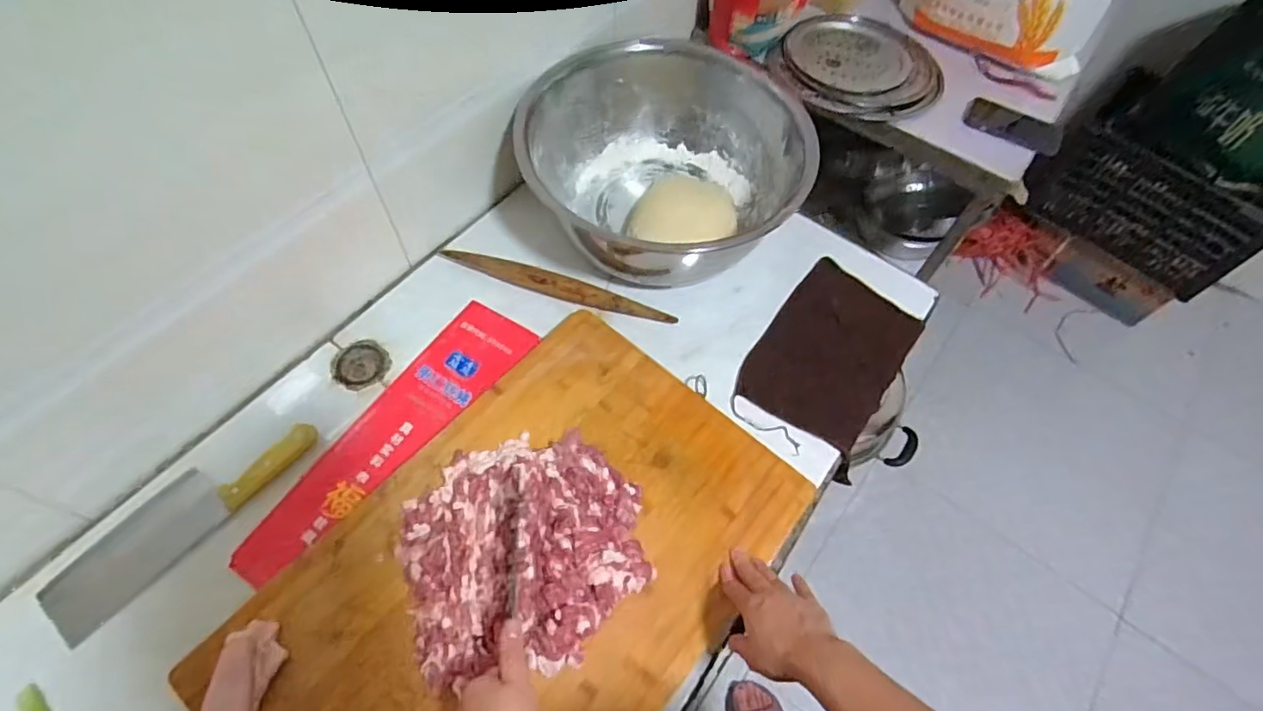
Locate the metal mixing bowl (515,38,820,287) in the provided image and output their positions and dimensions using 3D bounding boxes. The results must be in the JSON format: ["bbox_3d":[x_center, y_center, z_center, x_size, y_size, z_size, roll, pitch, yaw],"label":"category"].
[{"bbox_3d":[0.030,-0.272,0.834,0.358,0.169,0.340,1,60,-2],"label":"metal mixing bowl"}]

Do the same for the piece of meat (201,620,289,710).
[{"bbox_3d":[-0.354,0.302,0.530,0.049,0.019,0.113,7,60,1],"label":"piece of meat"}]

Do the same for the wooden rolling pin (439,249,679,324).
[{"bbox_3d":[-0.102,-0.095,0.792,0.328,0.019,0.027,17,61,7],"label":"wooden rolling pin"}]

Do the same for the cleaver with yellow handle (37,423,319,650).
[{"bbox_3d":[-0.477,0.163,0.625,0.077,0.029,0.280,39,65,18],"label":"cleaver with yellow handle"}]

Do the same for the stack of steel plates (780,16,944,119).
[{"bbox_3d":[0.393,-0.494,1.007,0.264,0.055,0.256,-33,66,-19],"label":"stack of steel plates"}]

